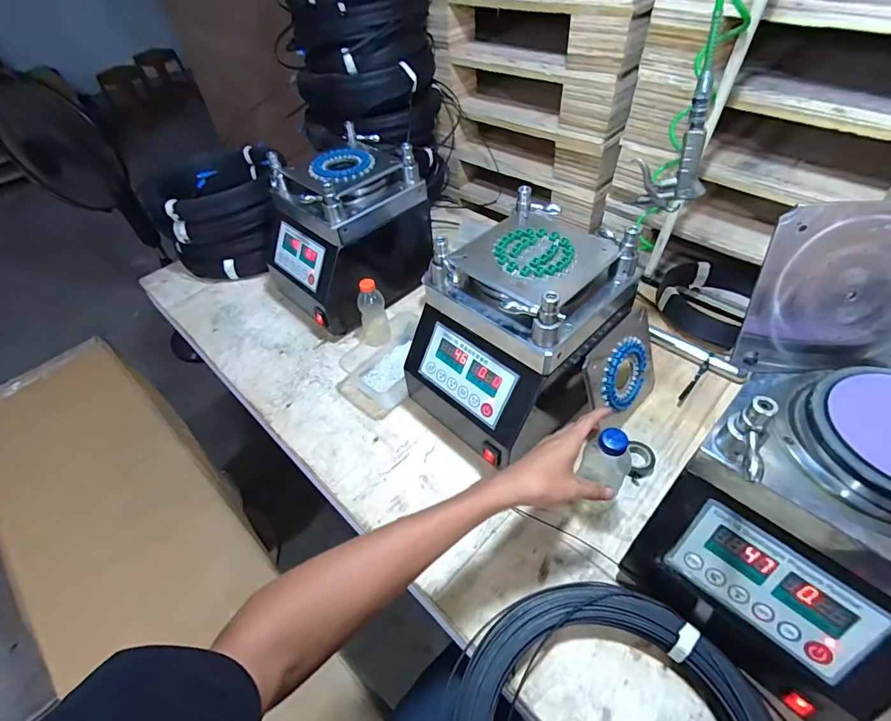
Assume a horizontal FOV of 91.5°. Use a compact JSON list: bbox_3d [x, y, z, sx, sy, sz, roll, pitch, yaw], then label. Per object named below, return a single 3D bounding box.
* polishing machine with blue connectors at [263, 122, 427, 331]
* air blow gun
[{"bbox_3d":[-0.200,-0.261,0.886,0.296,0.275,0.225,-38,55,-25],"label":"polishing machine with blue connectors"},{"bbox_3d":[0.312,-0.285,0.587,0.093,0.165,0.026,19,53,22],"label":"air blow gun"}]

